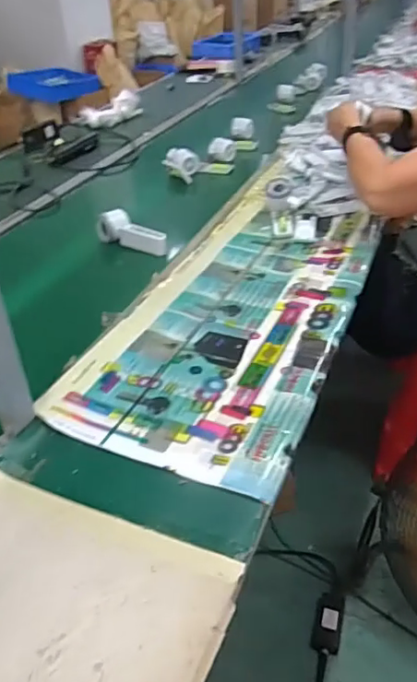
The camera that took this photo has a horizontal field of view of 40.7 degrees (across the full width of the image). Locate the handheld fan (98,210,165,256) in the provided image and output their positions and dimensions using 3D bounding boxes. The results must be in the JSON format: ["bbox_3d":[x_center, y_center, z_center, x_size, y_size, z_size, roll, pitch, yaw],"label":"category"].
[{"bbox_3d":[-0.152,-0.221,1.151,0.161,0.063,0.054,25,42,15],"label":"handheld fan"}]

